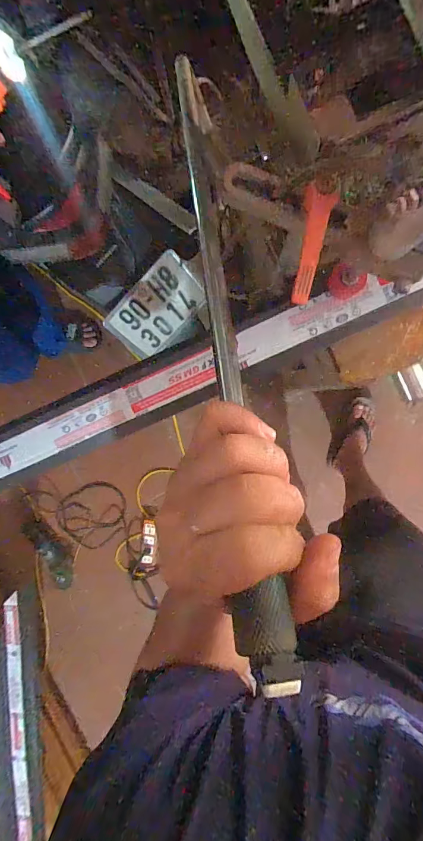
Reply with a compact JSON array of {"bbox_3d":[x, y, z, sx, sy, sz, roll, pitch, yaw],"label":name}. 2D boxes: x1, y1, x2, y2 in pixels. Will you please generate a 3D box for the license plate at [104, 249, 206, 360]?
[{"bbox_3d":[-0.113,-0.231,0.787,0.198,0.128,0.016,-46,44,5],"label":"license plate"}]

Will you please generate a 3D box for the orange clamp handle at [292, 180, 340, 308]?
[{"bbox_3d":[0.077,-0.135,0.292,0.025,0.015,0.092,12,82,4],"label":"orange clamp handle"}]

